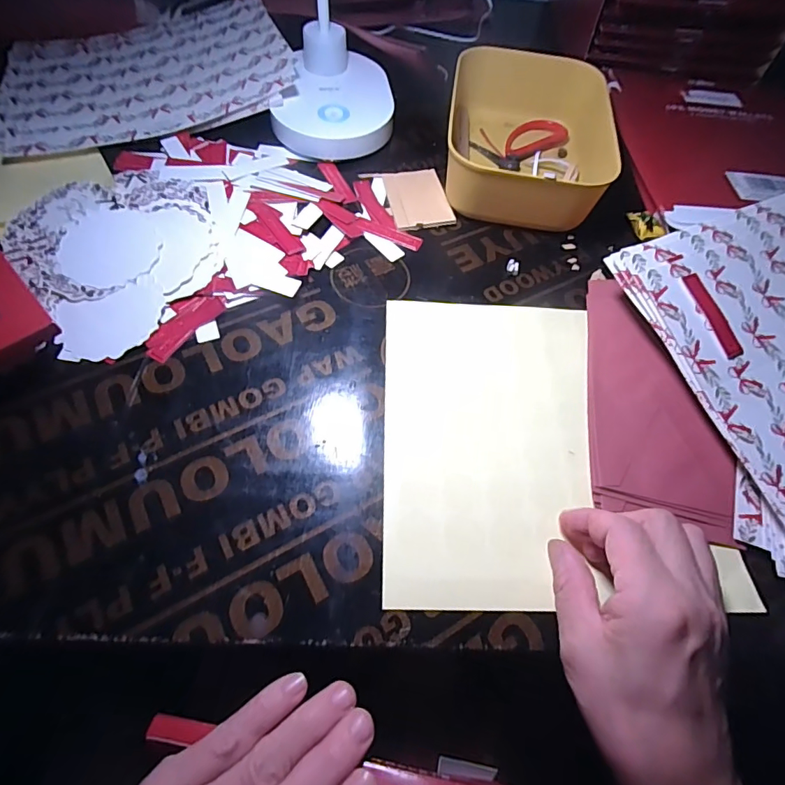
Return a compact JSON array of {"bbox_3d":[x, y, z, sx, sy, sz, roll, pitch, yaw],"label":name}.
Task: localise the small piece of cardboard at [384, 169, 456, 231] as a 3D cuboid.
[{"bbox_3d":[0.022,-0.174,0.406,0.051,0.005,0.077,-8,61,-8],"label":"small piece of cardboard"}]

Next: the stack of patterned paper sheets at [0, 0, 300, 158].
[{"bbox_3d":[-0.238,-0.315,0.444,0.266,0.014,0.194,-16,64,-4],"label":"stack of patterned paper sheets"}]

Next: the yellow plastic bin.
[{"bbox_3d":[0.119,-0.229,0.413,0.134,0.053,0.192,6,60,0],"label":"yellow plastic bin"}]

